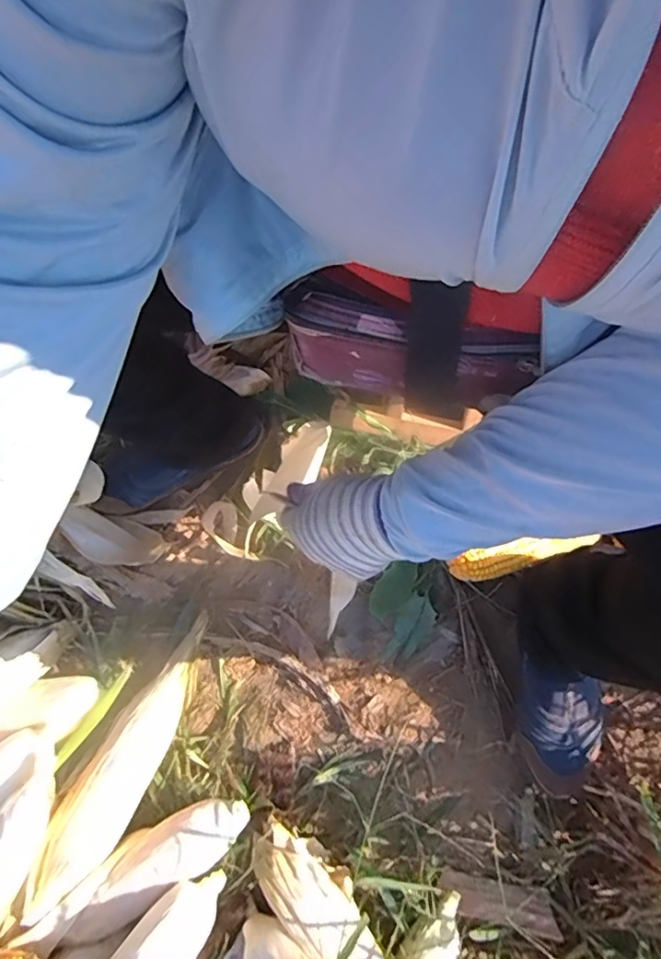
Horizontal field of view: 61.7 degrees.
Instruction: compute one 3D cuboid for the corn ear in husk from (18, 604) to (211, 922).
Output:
[{"bbox_3d":[-0.223,0.302,0.603,0.070,0.055,0.315,26,76,8],"label":"corn ear in husk"}]

